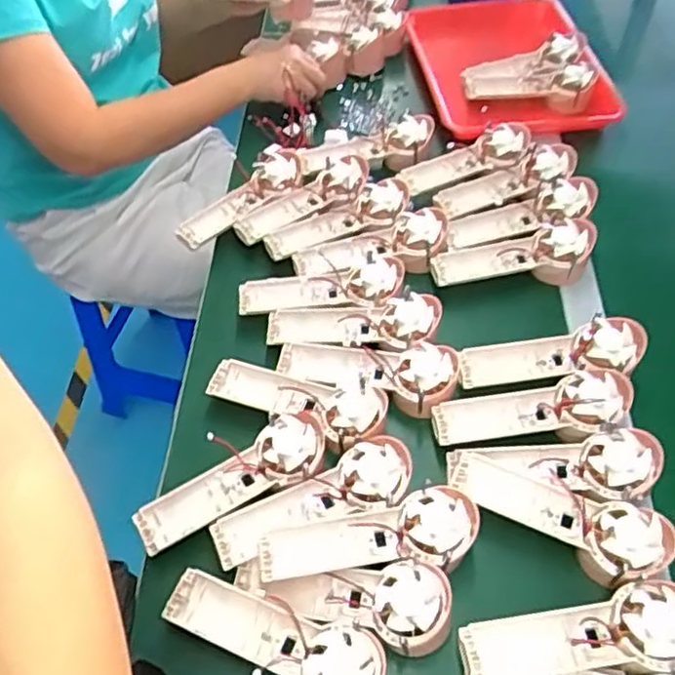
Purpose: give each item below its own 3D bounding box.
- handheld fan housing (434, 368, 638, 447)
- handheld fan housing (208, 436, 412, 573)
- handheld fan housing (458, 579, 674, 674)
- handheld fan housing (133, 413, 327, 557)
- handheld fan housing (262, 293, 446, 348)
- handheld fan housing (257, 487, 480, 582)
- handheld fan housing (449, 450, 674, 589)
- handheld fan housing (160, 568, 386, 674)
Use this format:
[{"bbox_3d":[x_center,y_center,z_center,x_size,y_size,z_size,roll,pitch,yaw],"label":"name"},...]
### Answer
[{"bbox_3d":[0.177,0.069,0.608,0.174,0.030,0.063,-10,53,-6],"label":"handheld fan housing"},{"bbox_3d":[-0.017,0.138,0.564,0.175,0.022,0.058,-24,56,-15],"label":"handheld fan housing"},{"bbox_3d":[0.179,0.224,0.498,0.173,0.041,0.056,-8,53,-4],"label":"handheld fan housing"},{"bbox_3d":[-0.087,0.122,0.580,0.176,0.027,0.058,-27,56,-17],"label":"handheld fan housing"},{"bbox_3d":[0.015,-0.017,0.685,0.170,0.029,0.053,3,53,4],"label":"handheld fan housing"},{"bbox_3d":[0.025,0.159,0.545,0.174,0.021,0.063,-3,53,0],"label":"handheld fan housing"},{"bbox_3d":[0.178,0.145,0.550,0.173,0.028,0.061,20,56,17],"label":"handheld fan housing"},{"bbox_3d":[-0.050,0.222,0.501,0.171,0.032,0.057,18,56,16],"label":"handheld fan housing"}]

